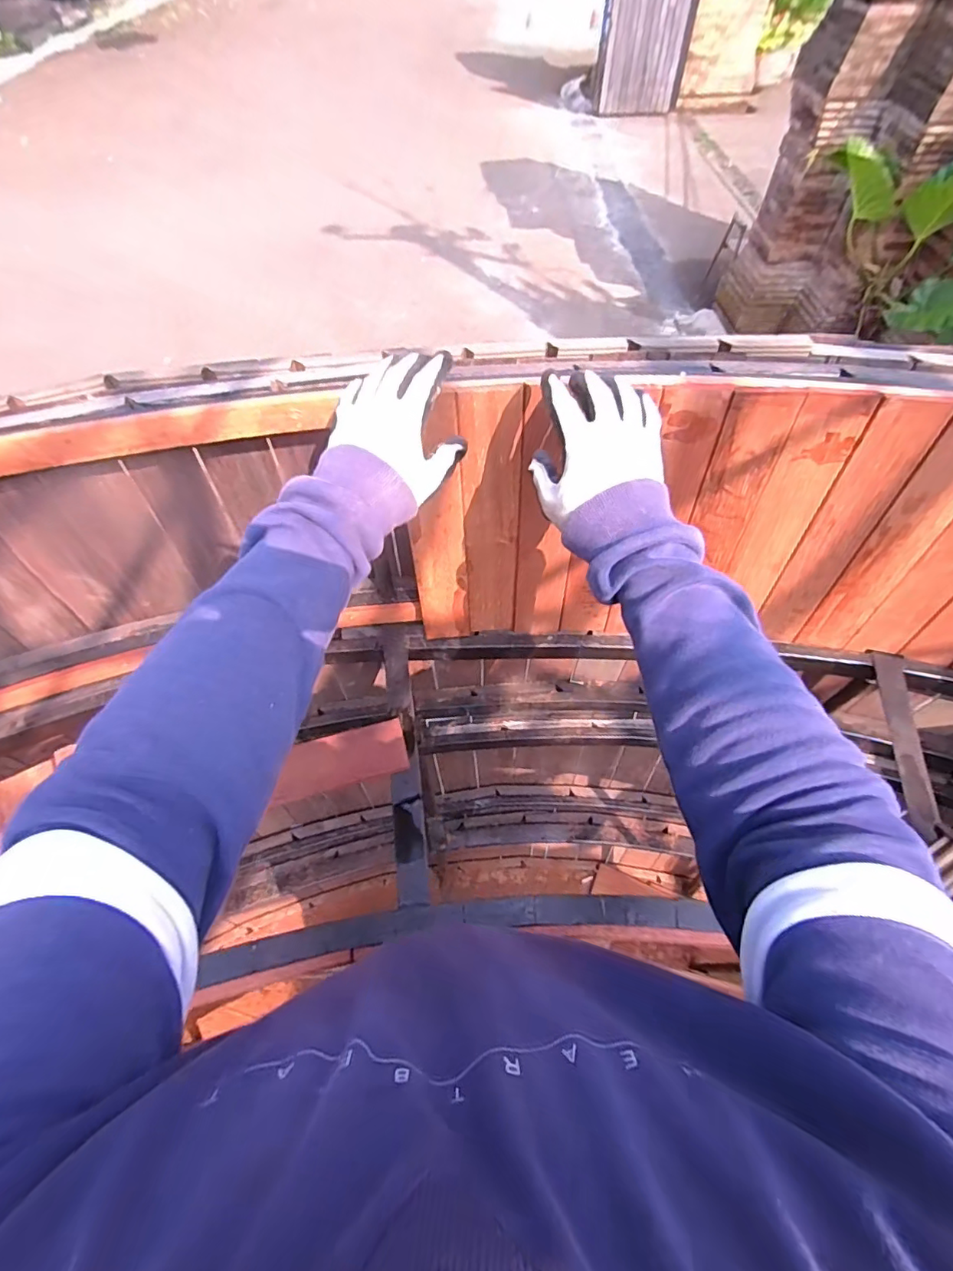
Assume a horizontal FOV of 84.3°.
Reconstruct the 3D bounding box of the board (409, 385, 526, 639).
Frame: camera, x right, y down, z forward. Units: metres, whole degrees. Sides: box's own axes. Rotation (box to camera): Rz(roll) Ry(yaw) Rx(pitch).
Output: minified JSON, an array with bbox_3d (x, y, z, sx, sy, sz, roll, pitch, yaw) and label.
[{"bbox_3d":[-0.011,-0.117,0.615,0.125,0.325,0.009,-4,47,-4],"label":"board"}]

